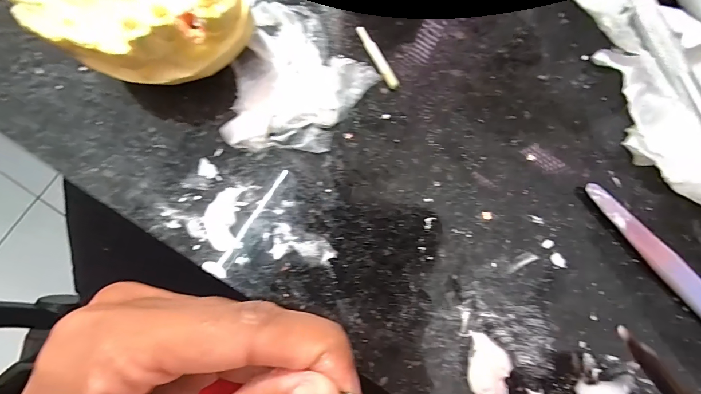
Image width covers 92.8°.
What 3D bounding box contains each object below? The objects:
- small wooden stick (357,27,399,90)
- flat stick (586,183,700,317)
[{"bbox_3d":[0.010,-0.051,0.121,0.004,0.004,0.026,-30,86,-7],"label":"small wooden stick"},{"bbox_3d":[0.132,0.046,0.117,0.009,0.007,0.135,-43,88,-8],"label":"flat stick"}]

